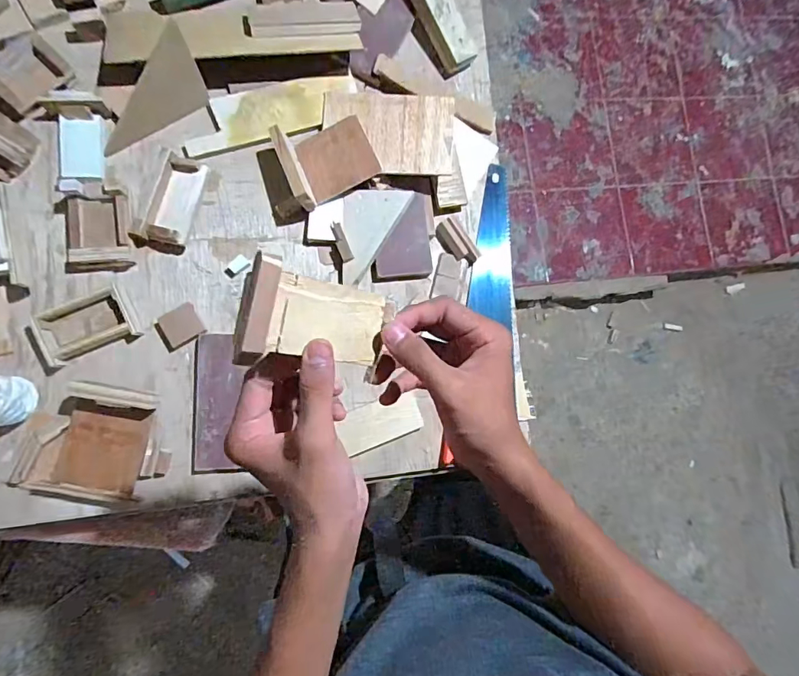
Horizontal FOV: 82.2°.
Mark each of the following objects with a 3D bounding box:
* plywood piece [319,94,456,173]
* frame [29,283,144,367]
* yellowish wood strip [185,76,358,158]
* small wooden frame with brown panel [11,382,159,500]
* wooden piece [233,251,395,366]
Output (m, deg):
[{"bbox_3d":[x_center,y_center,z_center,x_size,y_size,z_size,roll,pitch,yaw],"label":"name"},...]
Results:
[{"bbox_3d":[-0.019,-0.324,0.721,0.205,0.011,0.135,3,80,4],"label":"plywood piece"},{"bbox_3d":[-0.430,-0.020,0.625,0.120,0.021,0.079,-24,88,-11],"label":"frame"},{"bbox_3d":[-0.196,-0.353,0.712,0.268,0.007,0.079,-19,87,-9],"label":"yellowish wood strip"},{"bbox_3d":[-0.413,0.137,0.614,0.163,0.023,0.143,10,82,-8],"label":"small wooden frame with brown panel"},{"bbox_3d":[-0.048,-0.011,0.288,0.093,0.029,0.054,14,90,-31],"label":"wooden piece"}]

